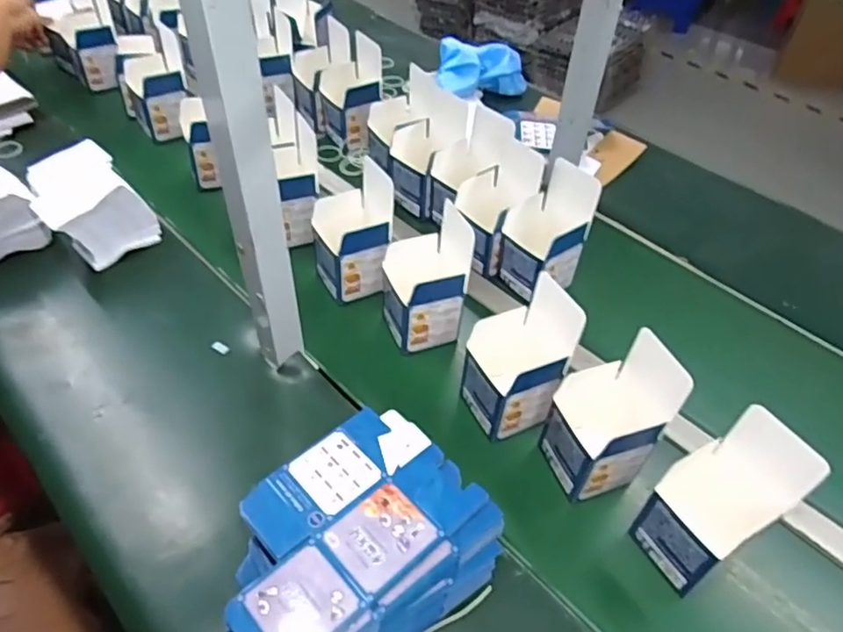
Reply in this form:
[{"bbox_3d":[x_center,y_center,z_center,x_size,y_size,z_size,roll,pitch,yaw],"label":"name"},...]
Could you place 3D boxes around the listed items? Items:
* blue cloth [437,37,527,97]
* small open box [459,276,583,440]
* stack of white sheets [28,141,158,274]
[{"bbox_3d":[0.119,-0.491,1.202,0.199,0.108,0.042,-5,4,-21],"label":"blue cloth"},{"bbox_3d":[0.110,0.050,0.689,0.102,0.160,0.102,-21,50,-20],"label":"small open box"},{"bbox_3d":[-0.503,-0.175,0.899,0.132,0.101,0.196,-33,55,-28],"label":"stack of white sheets"}]

